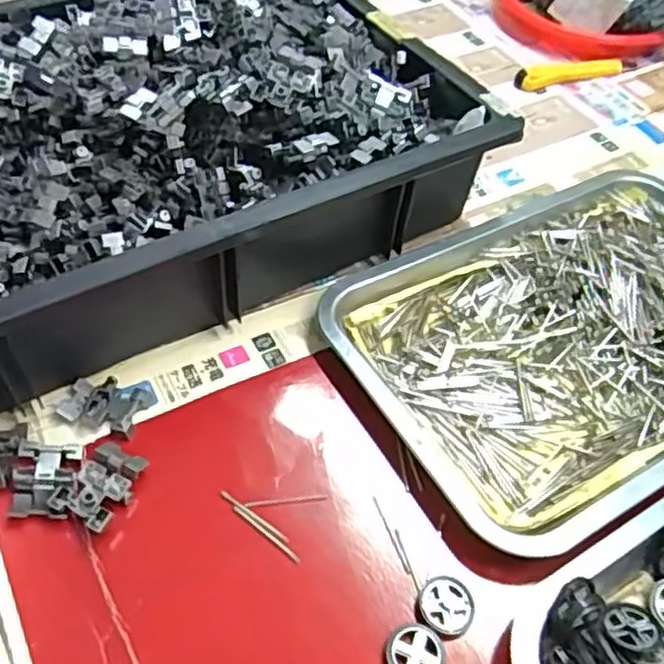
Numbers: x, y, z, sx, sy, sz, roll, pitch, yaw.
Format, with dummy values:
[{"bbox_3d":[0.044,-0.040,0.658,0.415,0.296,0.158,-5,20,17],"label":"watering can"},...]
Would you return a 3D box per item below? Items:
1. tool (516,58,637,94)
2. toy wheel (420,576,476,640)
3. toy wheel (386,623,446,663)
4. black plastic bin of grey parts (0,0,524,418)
[{"bbox_3d":[0.230,-0.246,0.664,0.123,0.012,0.032,-17,55,-16],"label":"tool"},{"bbox_3d":[0.057,0.134,0.344,0.025,0.004,0.028,-7,51,-9],"label":"toy wheel"},{"bbox_3d":[0.039,0.151,0.328,0.027,0.005,0.027,2,50,-2],"label":"toy wheel"},{"bbox_3d":[-0.140,-0.128,0.479,0.438,0.102,0.306,-25,56,-22],"label":"black plastic bin of grey parts"}]

